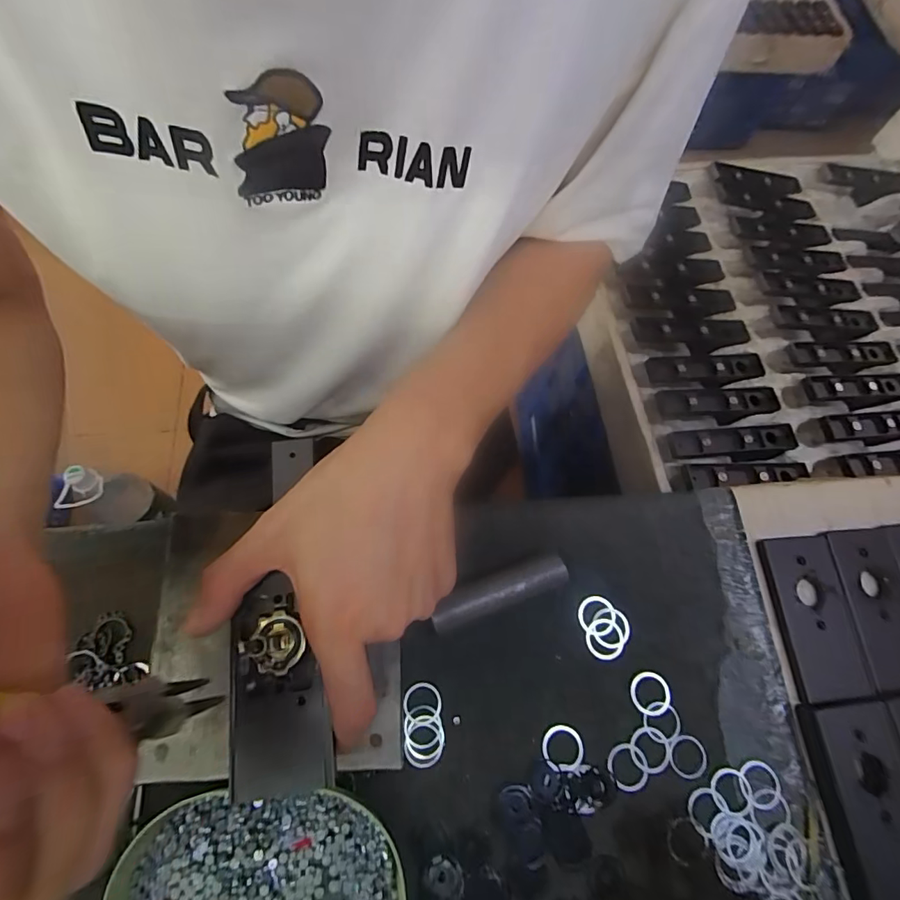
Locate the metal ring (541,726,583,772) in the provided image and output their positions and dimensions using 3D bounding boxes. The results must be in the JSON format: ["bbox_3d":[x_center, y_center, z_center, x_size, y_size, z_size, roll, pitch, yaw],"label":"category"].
[{"bbox_3d":[0.070,0.185,0.299,0.025,0.004,0.025,1,68,-3],"label":"metal ring"}]

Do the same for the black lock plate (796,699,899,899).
[{"bbox_3d":[0.251,0.207,0.281,0.054,0.009,0.102,1,68,-3],"label":"black lock plate"}]

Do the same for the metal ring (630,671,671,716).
[{"bbox_3d":[0.131,0.158,0.313,0.025,0.004,0.026,1,68,-3],"label":"metal ring"}]

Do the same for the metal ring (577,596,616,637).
[{"bbox_3d":[0.100,0.112,0.327,0.025,0.004,0.026,1,68,-3],"label":"metal ring"}]

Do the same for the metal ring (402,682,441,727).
[{"bbox_3d":[-0.017,0.159,0.302,0.024,0.004,0.024,3,71,-8],"label":"metal ring"}]

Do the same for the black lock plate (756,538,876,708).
[{"bbox_3d":[0.248,0.111,0.327,0.049,0.008,0.102,-2,69,-4],"label":"black lock plate"}]

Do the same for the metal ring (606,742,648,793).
[{"bbox_3d":[0.110,0.197,0.298,0.024,0.004,0.025,1,68,-3],"label":"metal ring"}]

